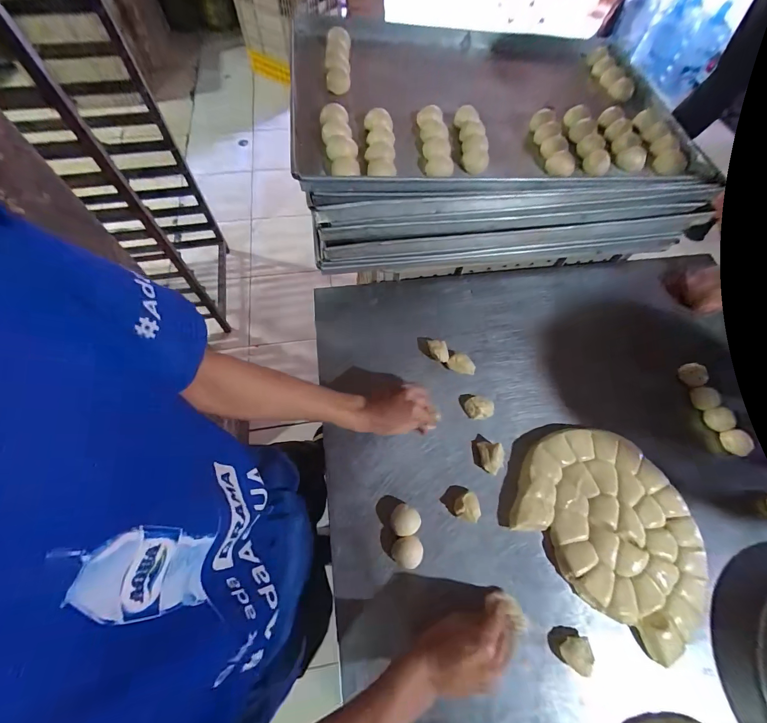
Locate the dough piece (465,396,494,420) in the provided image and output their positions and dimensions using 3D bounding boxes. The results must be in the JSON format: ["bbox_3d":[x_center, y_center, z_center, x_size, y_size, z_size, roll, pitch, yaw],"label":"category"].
[{"bbox_3d":[0.166,0.079,0.586,0.048,0.023,0.039,-14,66,-9],"label":"dough piece"}]

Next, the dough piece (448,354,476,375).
[{"bbox_3d":[0.138,0.005,0.604,0.048,0.025,0.026,10,65,3],"label":"dough piece"}]

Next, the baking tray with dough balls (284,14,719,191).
[{"bbox_3d":[0.189,-0.502,0.646,0.675,0.058,0.488,-4,64,-8],"label":"baking tray with dough balls"}]

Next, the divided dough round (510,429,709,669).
[{"bbox_3d":[0.345,0.237,0.513,0.280,0.037,0.229,42,70,16],"label":"divided dough round"}]

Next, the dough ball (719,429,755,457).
[{"bbox_3d":[0.606,0.140,0.584,0.035,0.026,0.042,-4,65,-4],"label":"dough ball"}]

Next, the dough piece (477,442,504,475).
[{"bbox_3d":[0.171,0.155,0.548,0.040,0.025,0.045,11,65,3],"label":"dough piece"}]

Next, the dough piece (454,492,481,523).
[{"bbox_3d":[0.125,0.221,0.514,0.037,0.030,0.039,-5,65,-5],"label":"dough piece"}]

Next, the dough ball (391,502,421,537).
[{"bbox_3d":[0.032,0.237,0.506,0.042,0.030,0.041,1,65,-2],"label":"dough ball"}]

